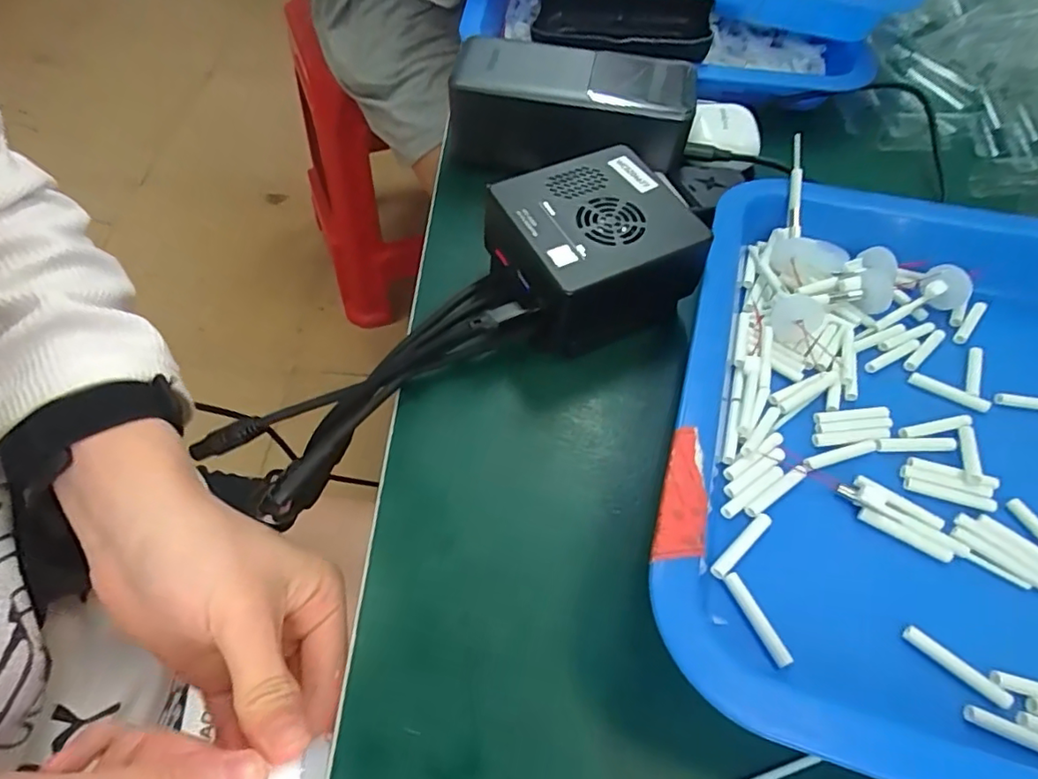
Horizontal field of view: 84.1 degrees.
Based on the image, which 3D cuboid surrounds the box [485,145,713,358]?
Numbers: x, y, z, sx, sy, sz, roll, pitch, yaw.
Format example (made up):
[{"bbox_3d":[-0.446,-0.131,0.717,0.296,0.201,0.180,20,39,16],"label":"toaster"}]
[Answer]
[{"bbox_3d":[0.033,-0.064,0.266,0.082,0.050,0.074,-28,59,-11],"label":"box"}]

